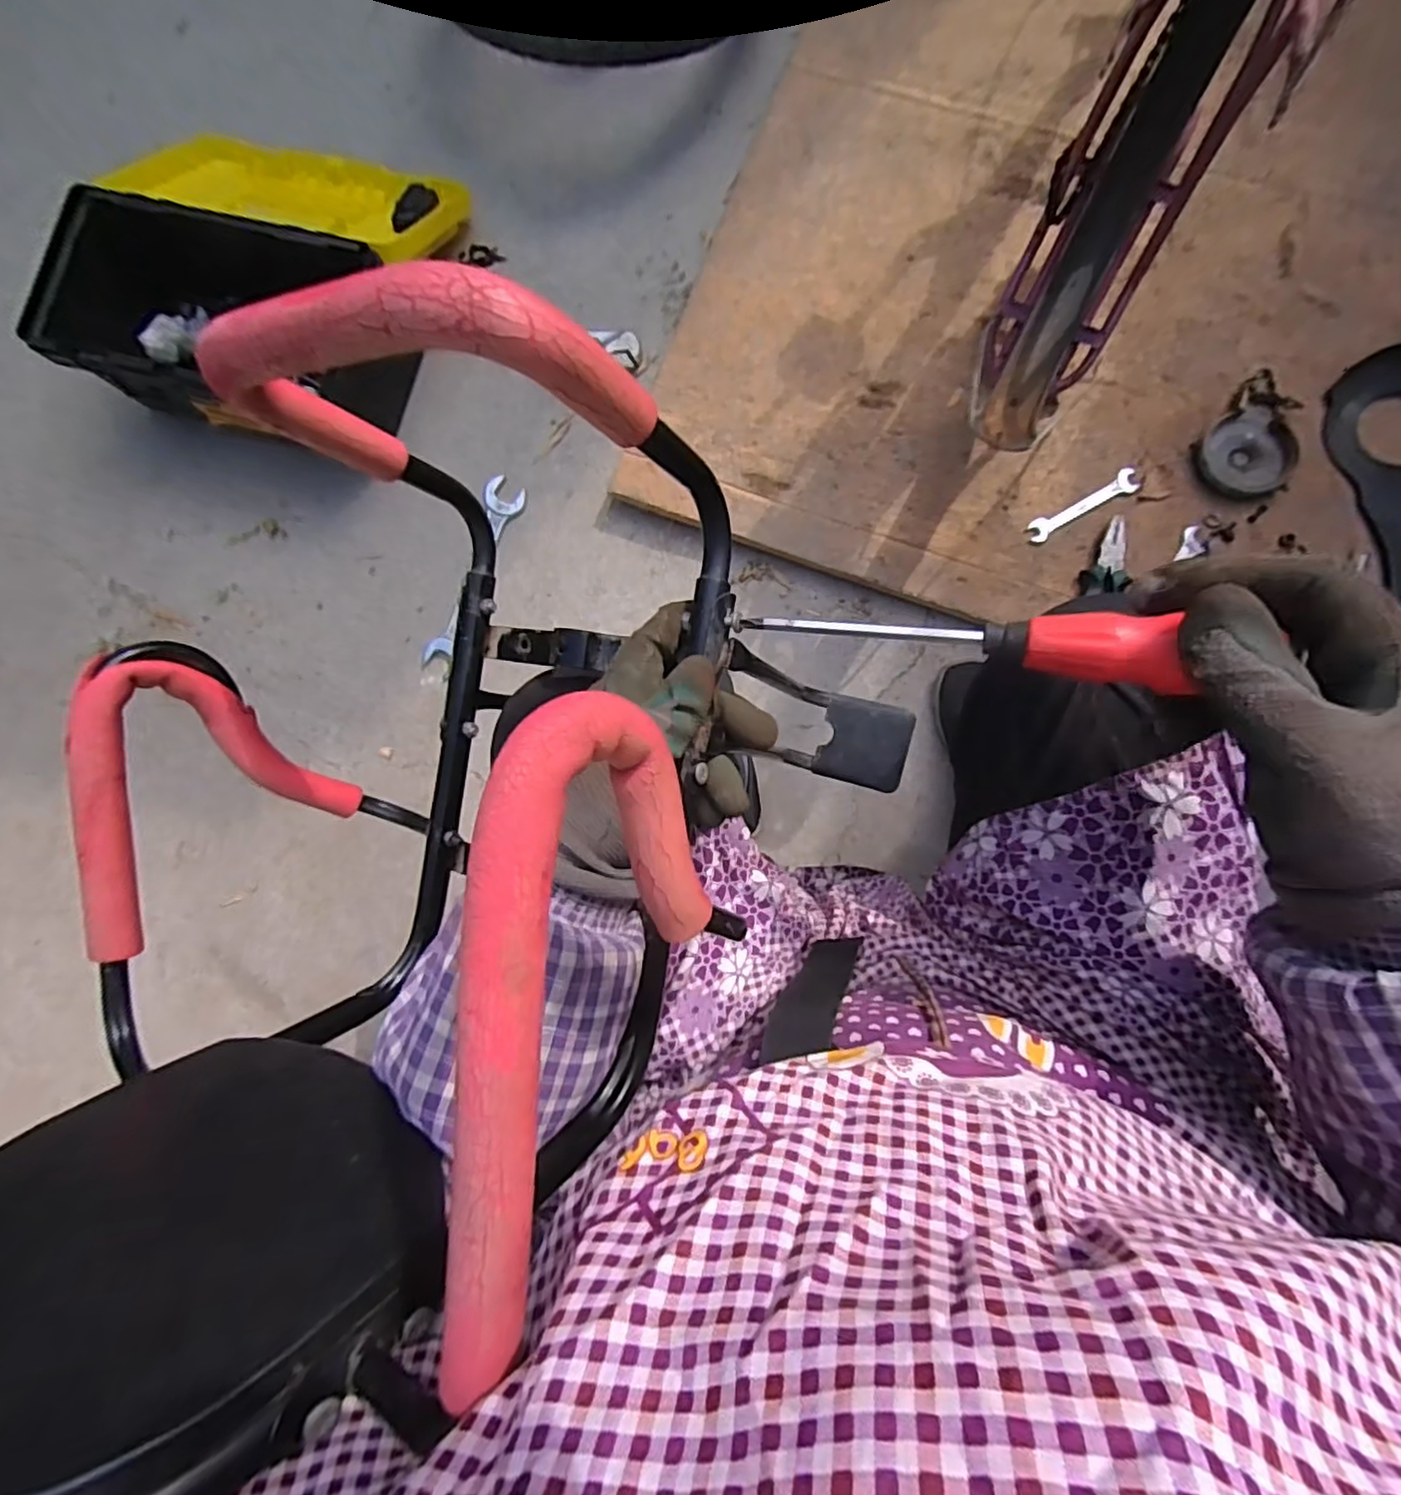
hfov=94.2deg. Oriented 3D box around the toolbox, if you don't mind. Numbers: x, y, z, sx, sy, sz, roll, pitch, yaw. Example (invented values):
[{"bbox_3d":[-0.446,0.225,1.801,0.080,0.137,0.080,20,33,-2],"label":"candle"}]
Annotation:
[{"bbox_3d":[-0.606,-0.674,0.903,0.471,0.160,0.450,12,85,8],"label":"toolbox"}]

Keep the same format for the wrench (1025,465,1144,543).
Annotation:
[{"bbox_3d":[0.475,-0.301,0.799,0.148,0.013,0.029,-29,81,3],"label":"wrench"}]

